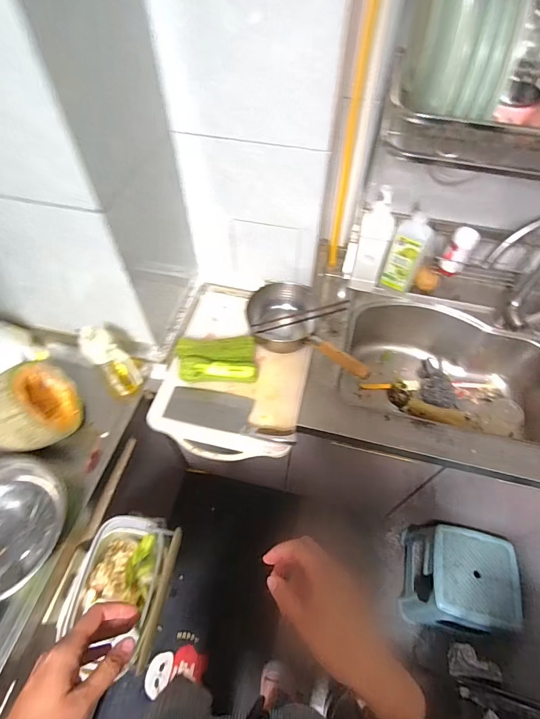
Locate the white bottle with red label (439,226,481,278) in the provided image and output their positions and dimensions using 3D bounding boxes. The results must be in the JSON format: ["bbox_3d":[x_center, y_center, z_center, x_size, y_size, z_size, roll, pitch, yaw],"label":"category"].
[{"bbox_3d":[0.453,-0.256,0.899,0.056,0.134,0.044,28,60,17],"label":"white bottle with red label"}]

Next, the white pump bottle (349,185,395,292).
[{"bbox_3d":[0.260,-0.290,0.934,0.077,0.273,0.058,14,57,9],"label":"white pump bottle"}]

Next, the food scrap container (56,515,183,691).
[{"bbox_3d":[-0.297,0.456,0.763,0.180,0.089,0.245,9,56,6],"label":"food scrap container"}]

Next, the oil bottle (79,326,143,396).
[{"bbox_3d":[-0.333,0.014,0.797,0.063,0.185,0.082,-37,64,-23],"label":"oil bottle"}]

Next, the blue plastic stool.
[{"bbox_3d":[0.589,0.706,1.197,0.260,0.276,0.267,15,57,9],"label":"blue plastic stool"}]

